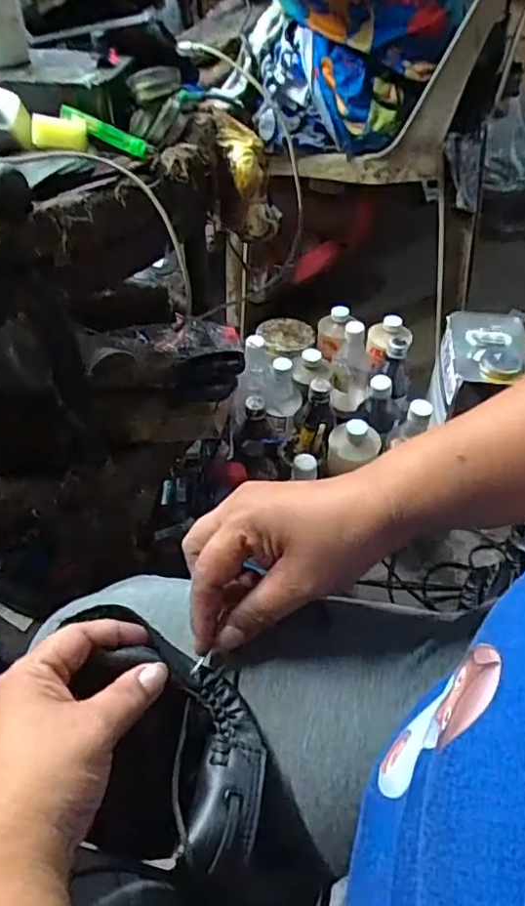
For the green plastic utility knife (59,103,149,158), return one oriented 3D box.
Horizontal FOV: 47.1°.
[{"bbox_3d":[-0.131,-0.264,0.496,0.076,0.013,0.018,26,51,-5],"label":"green plastic utility knife"}]

